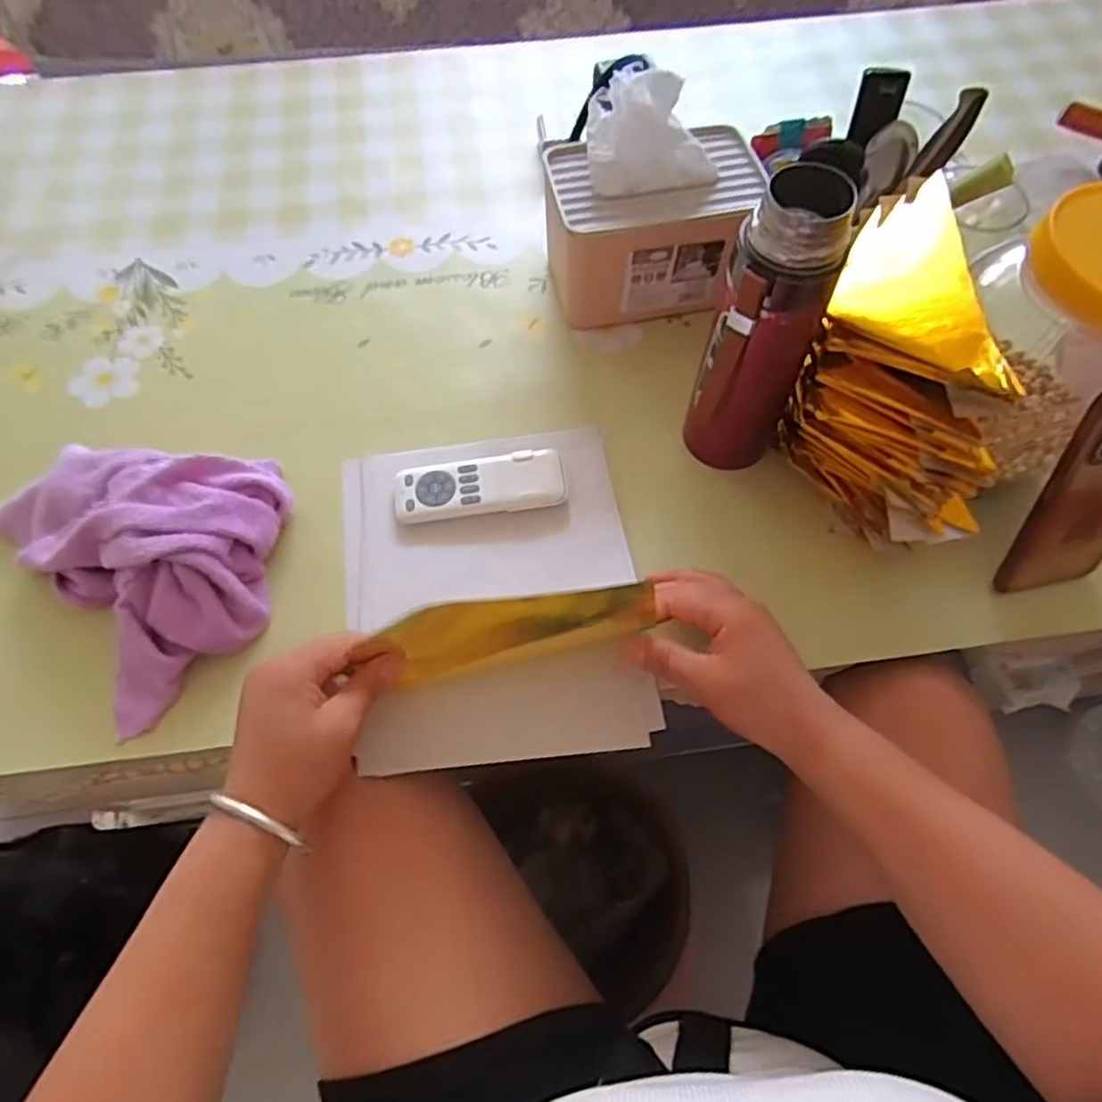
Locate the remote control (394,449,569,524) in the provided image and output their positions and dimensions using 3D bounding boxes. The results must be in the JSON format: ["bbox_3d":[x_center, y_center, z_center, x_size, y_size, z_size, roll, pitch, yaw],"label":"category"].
[{"bbox_3d":[-0.053,-0.048,0.523,0.125,0.015,0.045,-8,63,-4],"label":"remote control"}]

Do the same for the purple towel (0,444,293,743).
[{"bbox_3d":[-0.272,-0.010,0.483,0.177,0.062,0.203,-35,68,-16],"label":"purple towel"}]

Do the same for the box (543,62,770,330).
[{"bbox_3d":[0.080,-0.277,0.556,0.171,0.152,0.109,-11,64,-5],"label":"box"}]

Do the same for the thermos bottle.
[{"bbox_3d":[0.134,-0.126,0.445,0.063,0.212,0.060,23,66,12],"label":"thermos bottle"}]

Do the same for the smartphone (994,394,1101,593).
[{"bbox_3d":[0.339,-0.036,0.429,0.068,0.163,0.017,-7,45,-4],"label":"smartphone"}]

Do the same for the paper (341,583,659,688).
[{"bbox_3d":[-0.020,0.051,0.444,0.163,0.035,0.040,-9,63,-5],"label":"paper"}]

